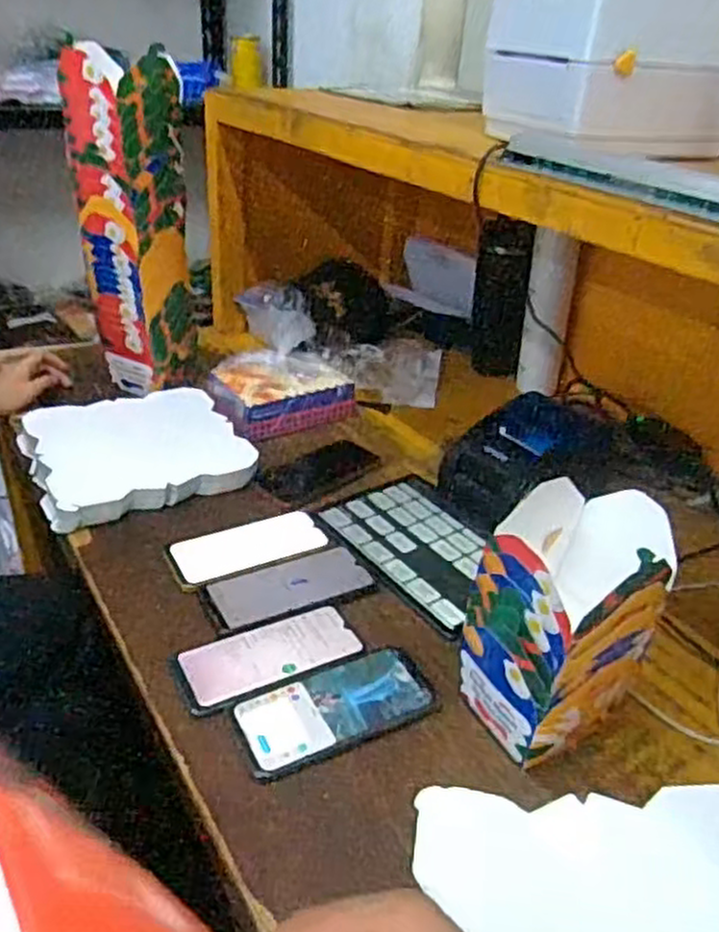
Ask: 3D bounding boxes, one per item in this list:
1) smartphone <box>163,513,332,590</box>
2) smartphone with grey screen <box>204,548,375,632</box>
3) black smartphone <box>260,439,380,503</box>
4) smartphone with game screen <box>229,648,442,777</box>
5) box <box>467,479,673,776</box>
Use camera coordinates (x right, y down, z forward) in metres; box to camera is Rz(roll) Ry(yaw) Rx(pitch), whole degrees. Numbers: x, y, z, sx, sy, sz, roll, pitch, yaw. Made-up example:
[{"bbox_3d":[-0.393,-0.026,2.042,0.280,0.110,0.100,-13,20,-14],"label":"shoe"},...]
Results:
[{"bbox_3d":[-0.124,0.087,0.837,0.171,0.005,0.080,-16,36,-29],"label":"smartphone"},{"bbox_3d":[-0.073,0.125,0.787,0.170,0.007,0.086,-13,34,-25],"label":"smartphone with grey screen"},{"bbox_3d":[-0.048,0.003,1.003,0.092,0.013,0.176,23,36,30],"label":"black smartphone"},{"bbox_3d":[-0.020,0.204,0.652,0.167,0.017,0.075,-13,35,-26],"label":"smartphone with game screen"},{"bbox_3d":[0.158,0.121,0.600,0.123,0.206,0.113,-12,34,-25],"label":"box"}]

